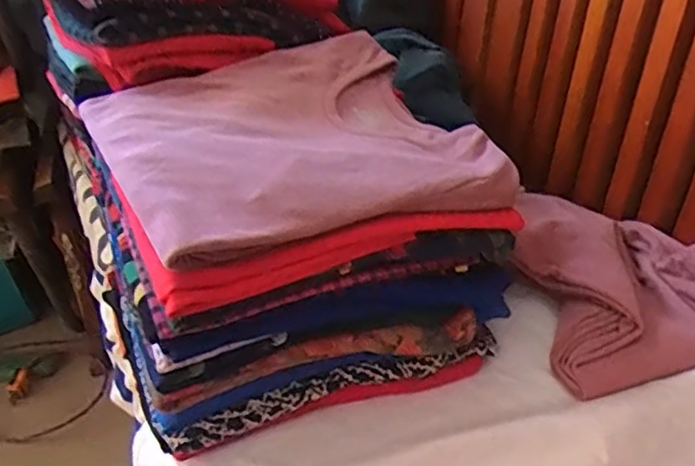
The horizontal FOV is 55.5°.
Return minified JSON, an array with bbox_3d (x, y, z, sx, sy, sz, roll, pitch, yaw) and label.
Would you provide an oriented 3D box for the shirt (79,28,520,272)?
[{"bbox_3d":[-0.055,-0.093,0.599,0.319,0.046,0.319,-20,37,-17],"label":"shirt"}]

